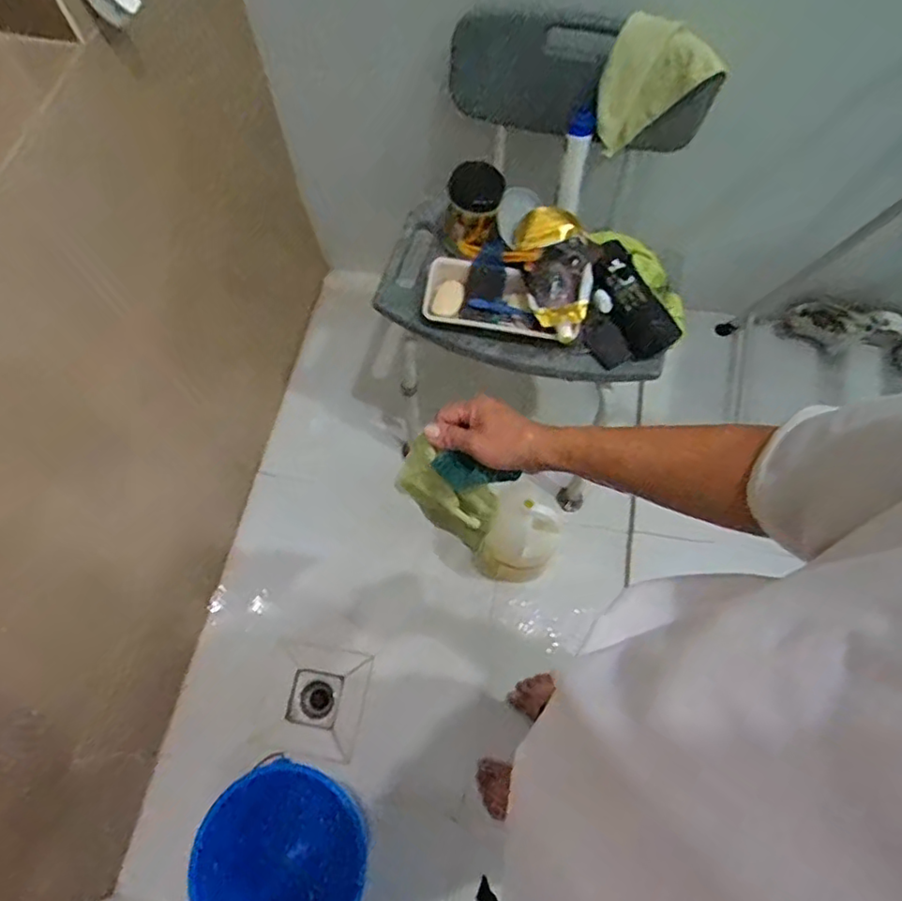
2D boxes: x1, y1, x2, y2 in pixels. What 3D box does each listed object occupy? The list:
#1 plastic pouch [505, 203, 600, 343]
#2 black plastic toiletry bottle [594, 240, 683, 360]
[{"bbox_3d":[0.170,-0.299,1.053,0.168,0.083,0.215,12,68,7],"label":"plastic pouch"},{"bbox_3d":[0.305,-0.258,1.042,0.087,0.030,0.199,-27,87,-9],"label":"black plastic toiletry bottle"}]

